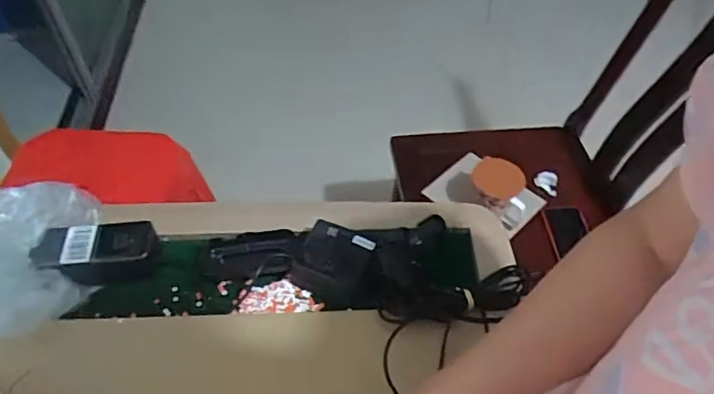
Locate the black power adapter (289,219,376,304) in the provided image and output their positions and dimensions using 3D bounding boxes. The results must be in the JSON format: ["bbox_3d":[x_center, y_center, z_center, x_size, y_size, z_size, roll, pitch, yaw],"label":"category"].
[{"bbox_3d":[-0.027,0.075,0.635,0.085,0.043,0.072,20,54,17],"label":"black power adapter"}]

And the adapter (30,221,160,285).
[{"bbox_3d":[-0.296,0.064,0.642,0.126,0.040,0.062,-9,51,-7],"label":"adapter"}]

